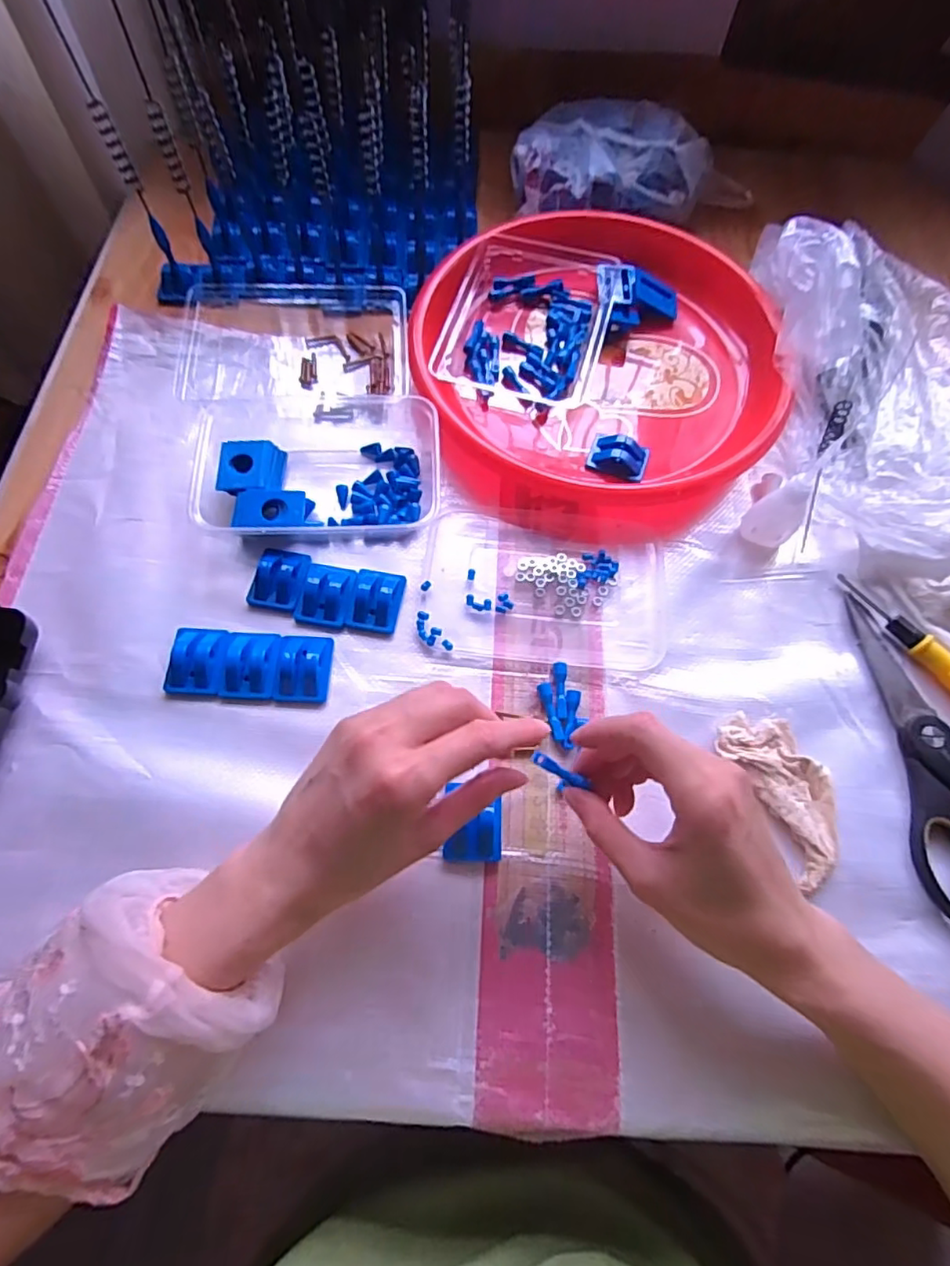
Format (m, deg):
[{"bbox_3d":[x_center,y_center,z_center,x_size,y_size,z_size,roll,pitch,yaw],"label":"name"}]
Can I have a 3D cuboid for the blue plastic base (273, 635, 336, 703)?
[{"bbox_3d":[-0.111,0.022,0.378,0.032,0.013,0.044,3,66,-1],"label":"blue plastic base"}]

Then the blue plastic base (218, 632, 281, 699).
[{"bbox_3d":[-0.143,0.019,0.375,0.035,0.013,0.043,3,66,-1],"label":"blue plastic base"}]

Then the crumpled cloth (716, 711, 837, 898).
[{"bbox_3d":[0.190,0.094,0.356,0.047,0.013,0.100,-21,69,-11],"label":"crumpled cloth"}]

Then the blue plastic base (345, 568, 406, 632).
[{"bbox_3d":[-0.067,-0.023,0.397,0.032,0.012,0.043,10,66,2],"label":"blue plastic base"}]

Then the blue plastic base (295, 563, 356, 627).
[{"bbox_3d":[-0.100,-0.027,0.397,0.035,0.013,0.044,10,66,2],"label":"blue plastic base"}]

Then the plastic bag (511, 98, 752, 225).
[{"bbox_3d":[0.146,-0.435,0.553,0.226,0.063,0.105,-17,68,-10],"label":"plastic bag"}]

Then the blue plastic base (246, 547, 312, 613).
[{"bbox_3d":[-0.133,-0.039,0.401,0.034,0.015,0.043,10,66,2],"label":"blue plastic base"}]

